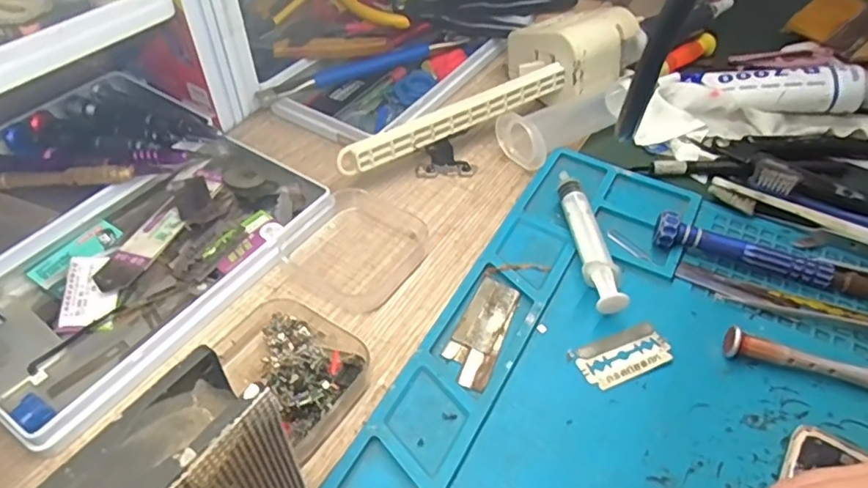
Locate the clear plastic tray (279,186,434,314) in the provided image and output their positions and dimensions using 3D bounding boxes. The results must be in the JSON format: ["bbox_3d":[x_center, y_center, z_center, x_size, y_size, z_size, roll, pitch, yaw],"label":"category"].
[{"bbox_3d":[-0.038,0.000,0.308,0.063,0.010,0.069,27,52,21],"label":"clear plastic tray"}]

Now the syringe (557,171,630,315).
[{"bbox_3d":[0.077,-0.001,0.294,0.015,0.016,0.085,-4,47,-5],"label":"syringe"}]

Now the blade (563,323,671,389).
[{"bbox_3d":[0.084,0.049,0.259,0.043,0.004,0.022,-18,50,-17],"label":"blade"}]

